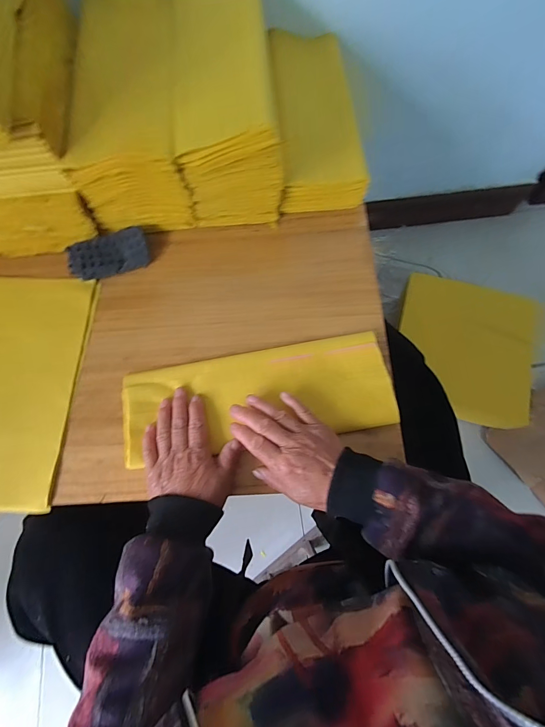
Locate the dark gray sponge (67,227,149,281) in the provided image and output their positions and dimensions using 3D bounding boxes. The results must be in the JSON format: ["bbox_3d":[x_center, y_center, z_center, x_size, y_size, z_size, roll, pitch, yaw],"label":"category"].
[{"bbox_3d":[-0.228,-0.151,0.474,0.107,0.011,0.058,-20,91,-9],"label":"dark gray sponge"}]

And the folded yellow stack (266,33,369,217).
[{"bbox_3d":[0.065,-0.379,0.519,0.117,0.060,0.303,-4,72,0],"label":"folded yellow stack"}]

